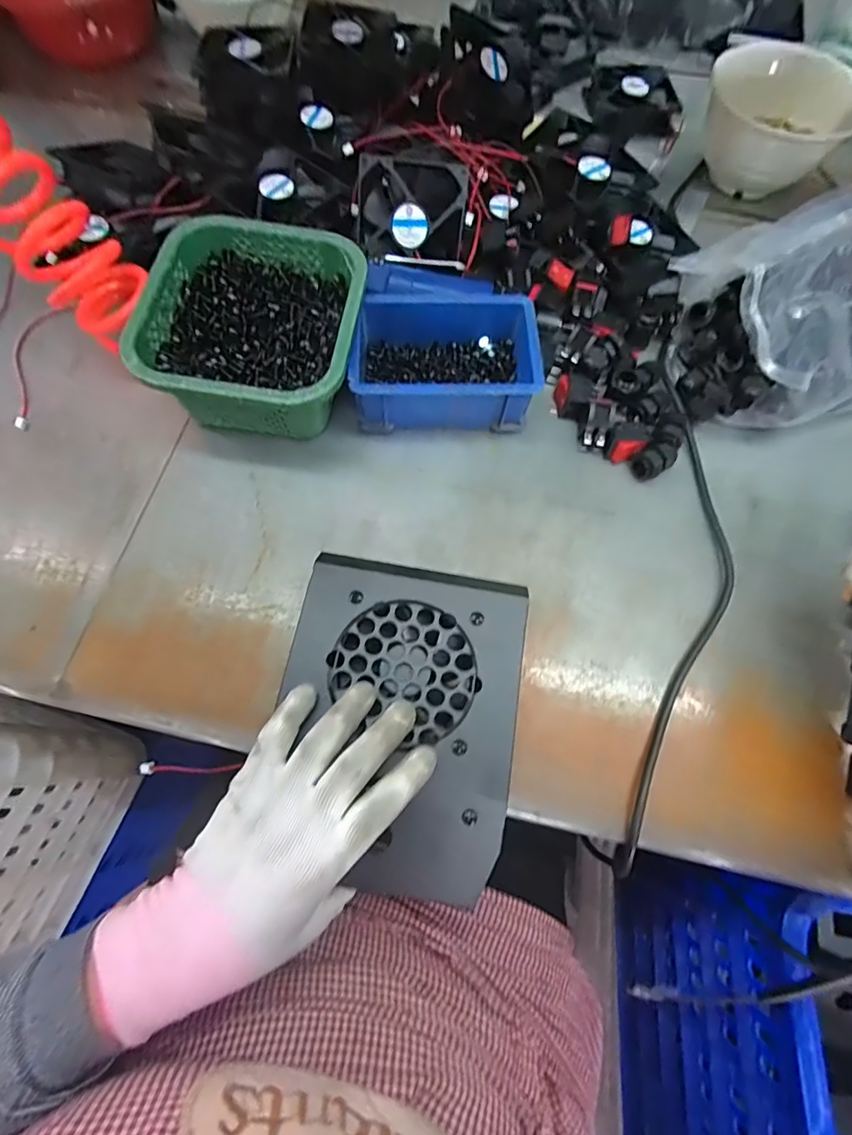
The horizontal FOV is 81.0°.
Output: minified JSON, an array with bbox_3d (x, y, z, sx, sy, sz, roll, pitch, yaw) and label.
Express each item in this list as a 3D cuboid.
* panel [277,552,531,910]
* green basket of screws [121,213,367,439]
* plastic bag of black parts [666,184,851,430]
[{"bbox_3d":[-0.018,0.092,0.316,0.147,0.016,0.194,10,68,2],"label":"panel"},{"bbox_3d":[-0.129,-0.174,0.397,0.150,0.087,0.176,4,68,-1],"label":"green basket of screws"},{"bbox_3d":[0.339,-0.202,0.391,0.246,0.095,0.145,-5,69,-4],"label":"plastic bag of black parts"}]

